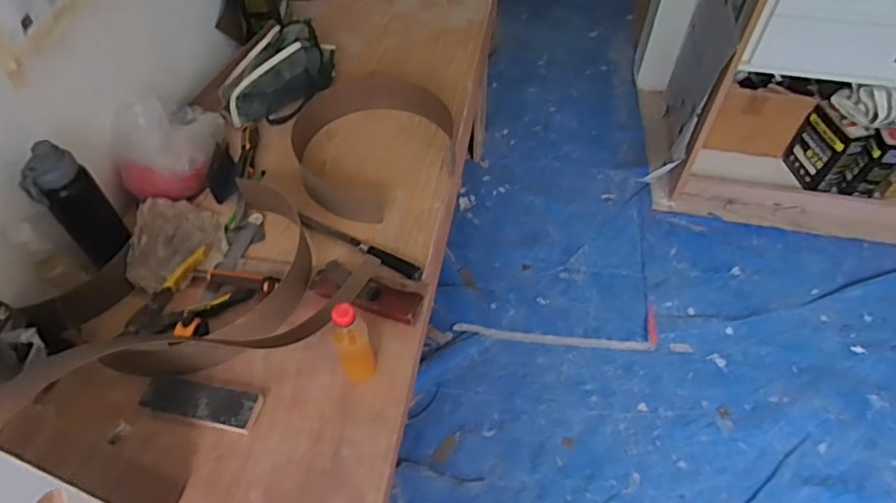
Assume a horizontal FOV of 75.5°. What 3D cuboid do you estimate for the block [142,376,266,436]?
[{"bbox_3d":[-0.366,0.225,0.857,0.168,0.015,0.060,11,59,2],"label":"block"}]

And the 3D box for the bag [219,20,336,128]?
[{"bbox_3d":[-0.374,-0.406,1.278,0.171,0.102,0.296,30,59,21],"label":"bag"}]

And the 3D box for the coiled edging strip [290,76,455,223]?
[{"bbox_3d":[-0.154,-0.248,1.201,0.325,0.070,0.380,-12,52,-10],"label":"coiled edging strip"}]

